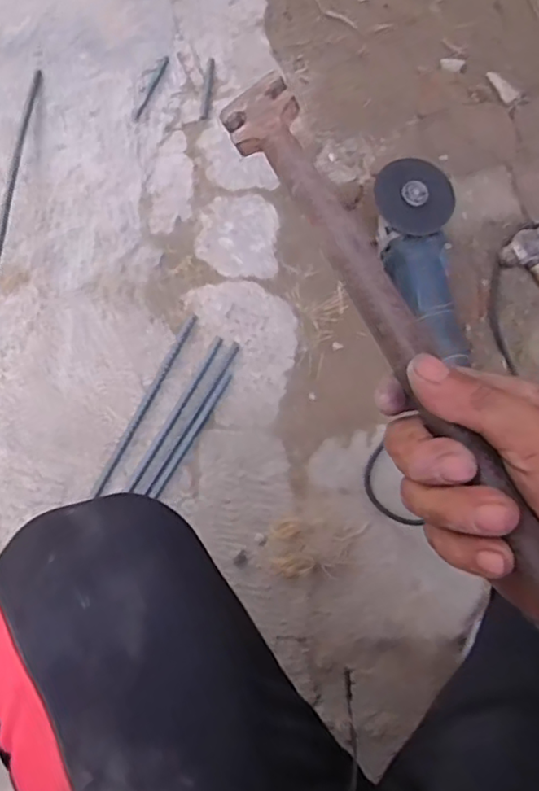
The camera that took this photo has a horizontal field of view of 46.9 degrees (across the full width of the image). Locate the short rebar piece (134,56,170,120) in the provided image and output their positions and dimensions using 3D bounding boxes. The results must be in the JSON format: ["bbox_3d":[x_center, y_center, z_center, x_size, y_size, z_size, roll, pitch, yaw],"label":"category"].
[{"bbox_3d":[-0.159,-0.415,0.839,0.011,0.004,0.108,19,73,5],"label":"short rebar piece"}]

